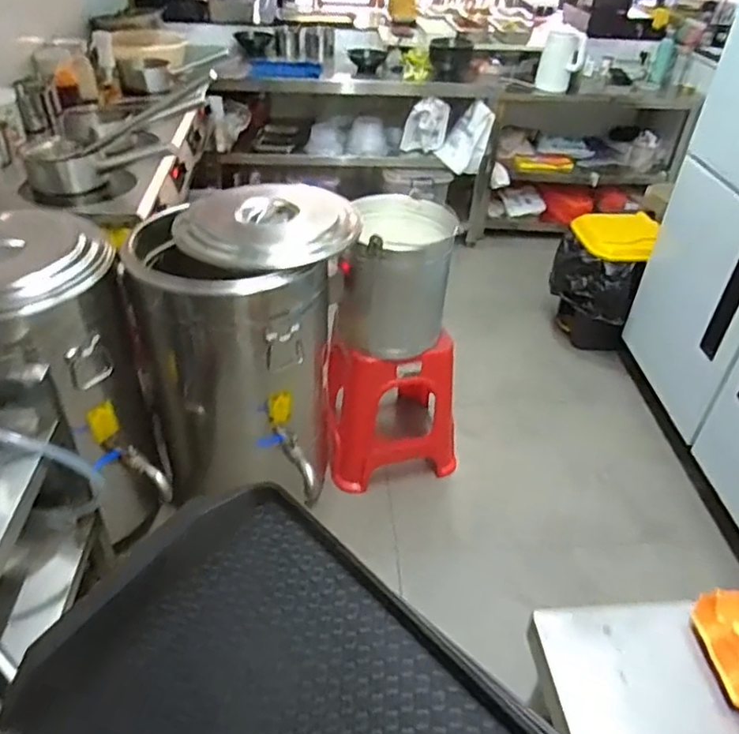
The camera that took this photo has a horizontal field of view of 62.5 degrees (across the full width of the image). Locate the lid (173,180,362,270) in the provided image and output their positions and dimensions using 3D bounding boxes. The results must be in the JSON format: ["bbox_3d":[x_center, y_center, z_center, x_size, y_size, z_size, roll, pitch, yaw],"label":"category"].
[{"bbox_3d":[-0.231,-0.323,1.403,0.411,0.096,0.328,6,37,0],"label":"lid"}]

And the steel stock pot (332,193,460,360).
[{"bbox_3d":[0.066,-0.238,1.596,0.280,0.349,0.292,4,37,-3],"label":"steel stock pot"}]

